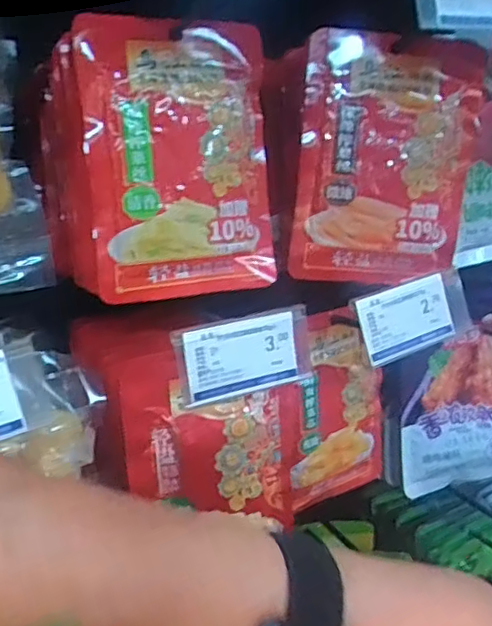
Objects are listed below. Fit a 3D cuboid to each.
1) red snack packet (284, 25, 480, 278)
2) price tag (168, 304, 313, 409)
[{"bbox_3d":[0.091,-0.104,0.407,0.119,0.149,0.018,-2,15,-1],"label":"red snack packet"},{"bbox_3d":[0.001,0.023,0.337,0.077,0.042,0.010,-10,18,-28],"label":"price tag"}]

